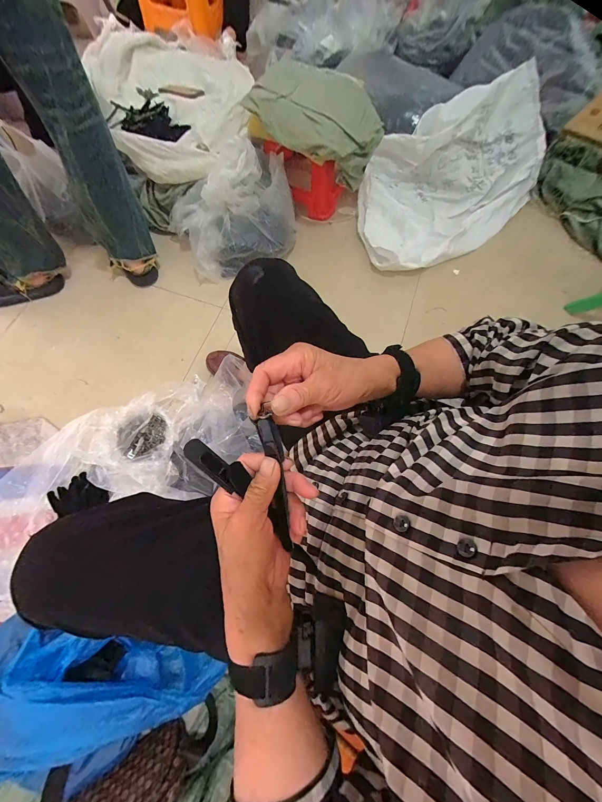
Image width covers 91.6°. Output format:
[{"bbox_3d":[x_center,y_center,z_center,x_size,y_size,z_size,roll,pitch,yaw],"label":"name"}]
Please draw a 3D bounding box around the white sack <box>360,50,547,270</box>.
[{"bbox_3d":[0.521,-0.796,1.008,0.698,0.341,0.483,-21,72,-9],"label":"white sack"}]

